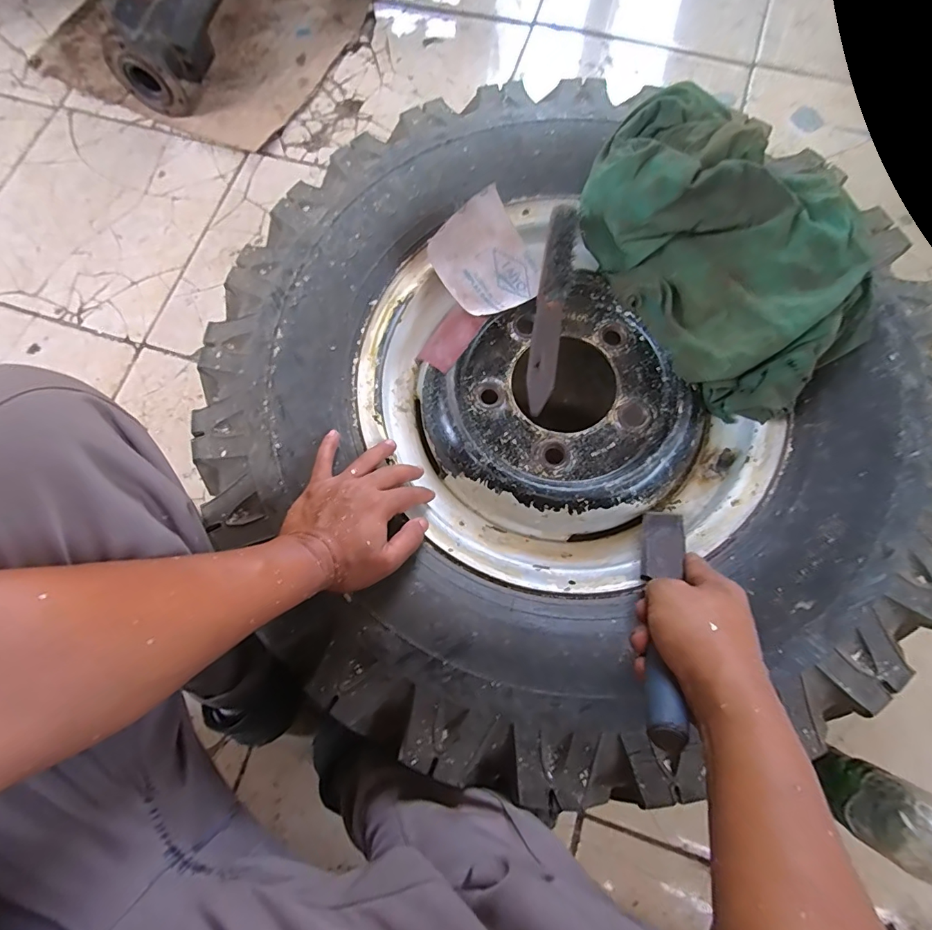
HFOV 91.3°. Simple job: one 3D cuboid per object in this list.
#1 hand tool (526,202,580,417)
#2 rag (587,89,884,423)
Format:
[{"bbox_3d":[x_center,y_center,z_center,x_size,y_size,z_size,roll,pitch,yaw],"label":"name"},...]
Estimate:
[{"bbox_3d":[0.092,-0.166,0.493,0.032,0.032,0.218,9,97,4],"label":"hand tool"},{"bbox_3d":[0.262,-0.221,0.466,0.200,0.103,0.320,-32,76,-7],"label":"rag"}]

